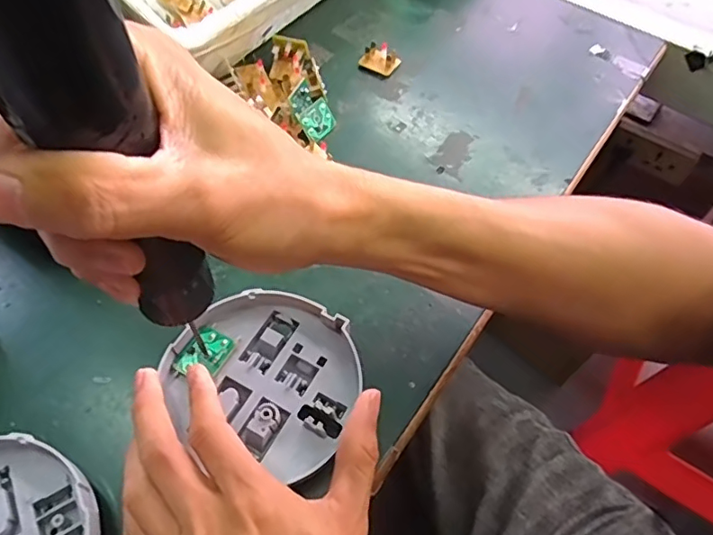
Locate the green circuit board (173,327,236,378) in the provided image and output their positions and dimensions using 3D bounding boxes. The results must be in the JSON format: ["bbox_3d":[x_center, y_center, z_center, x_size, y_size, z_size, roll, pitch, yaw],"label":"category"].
[{"bbox_3d":[-0.083,0.047,0.299,0.022,0.004,0.029,27,59,14],"label":"green circuit board"}]

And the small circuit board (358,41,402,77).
[{"bbox_3d":[0.021,-0.179,0.468,0.031,0.004,0.025,30,92,6],"label":"small circuit board"}]

